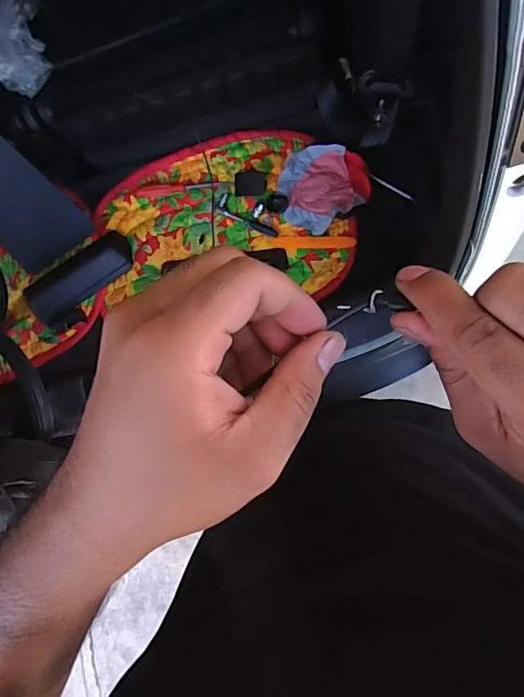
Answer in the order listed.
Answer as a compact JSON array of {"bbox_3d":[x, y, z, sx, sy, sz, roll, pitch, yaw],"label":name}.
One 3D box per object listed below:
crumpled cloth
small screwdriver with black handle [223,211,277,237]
[{"bbox_3d":[0.104,-0.285,0.845,0.157,0.031,0.146,30,90,10],"label":"crumpled cloth"},{"bbox_3d":[-0.022,-0.231,0.883,0.111,0.007,0.016,23,89,10],"label":"small screwdriver with black handle"}]

